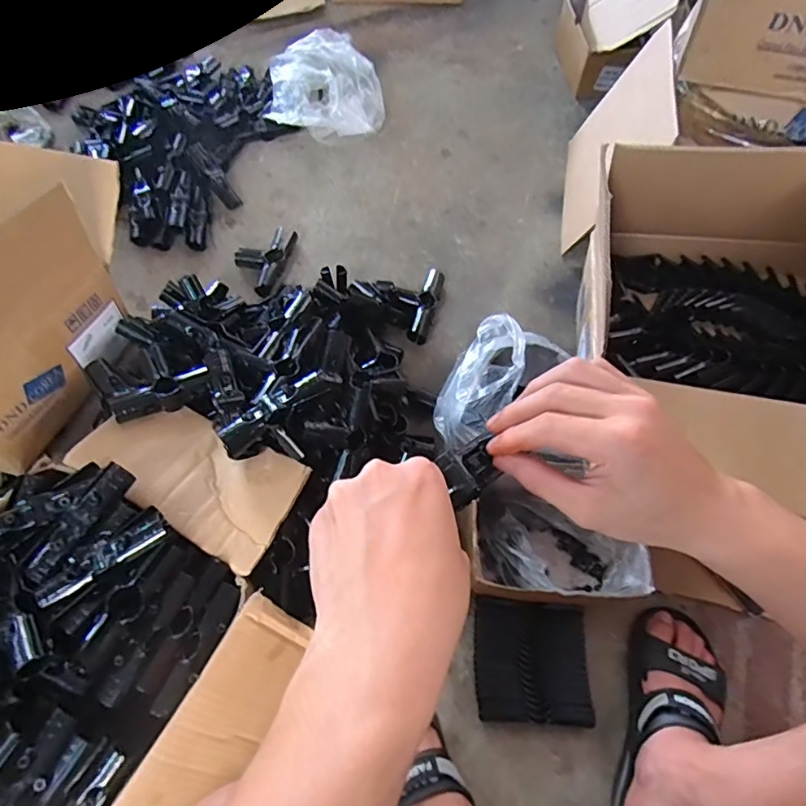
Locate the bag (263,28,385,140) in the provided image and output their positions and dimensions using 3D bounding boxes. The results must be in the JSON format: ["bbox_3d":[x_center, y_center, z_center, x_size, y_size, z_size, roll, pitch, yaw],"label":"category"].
[{"bbox_3d":[-0.165,-0.634,1.064,0.230,0.095,0.203,-17,66,-10],"label":"bag"}]

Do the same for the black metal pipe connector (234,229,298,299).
[{"bbox_3d":[-0.242,-0.248,0.911,0.085,0.031,0.144,17,65,6],"label":"black metal pipe connector"}]

